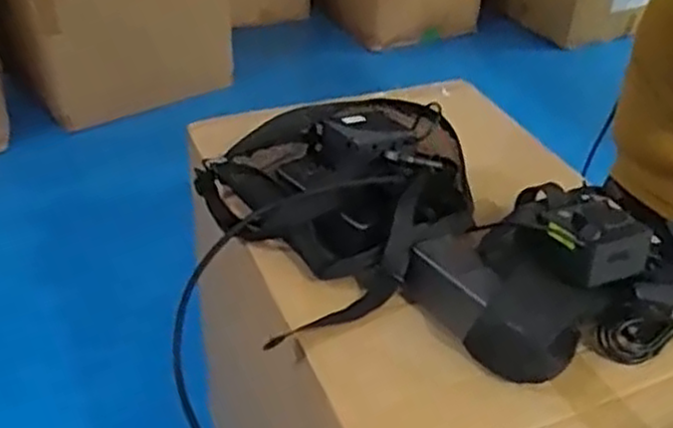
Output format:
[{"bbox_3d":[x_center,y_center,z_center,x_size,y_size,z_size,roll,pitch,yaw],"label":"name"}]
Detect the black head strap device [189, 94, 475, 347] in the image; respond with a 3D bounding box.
[{"bbox_3d":[0.015,-0.026,0.759,0.257,0.098,0.256,-16,40,-24],"label":"black head strap device"}]

